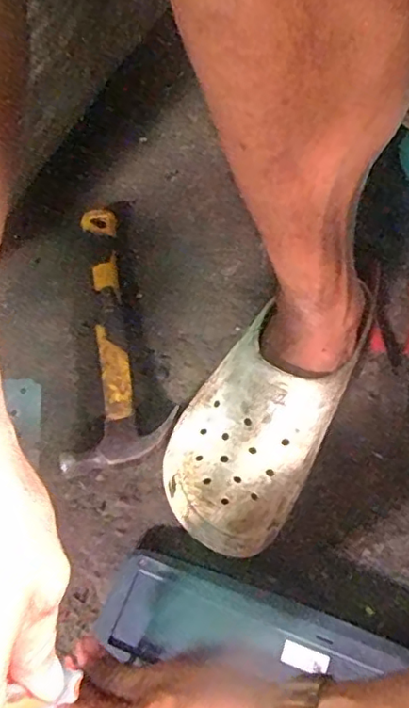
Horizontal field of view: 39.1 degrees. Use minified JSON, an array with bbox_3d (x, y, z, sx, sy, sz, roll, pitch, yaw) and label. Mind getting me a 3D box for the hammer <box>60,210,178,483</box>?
[{"bbox_3d":[-0.076,-0.026,0.540,0.086,0.031,0.283,-3,59,0],"label":"hammer"}]

